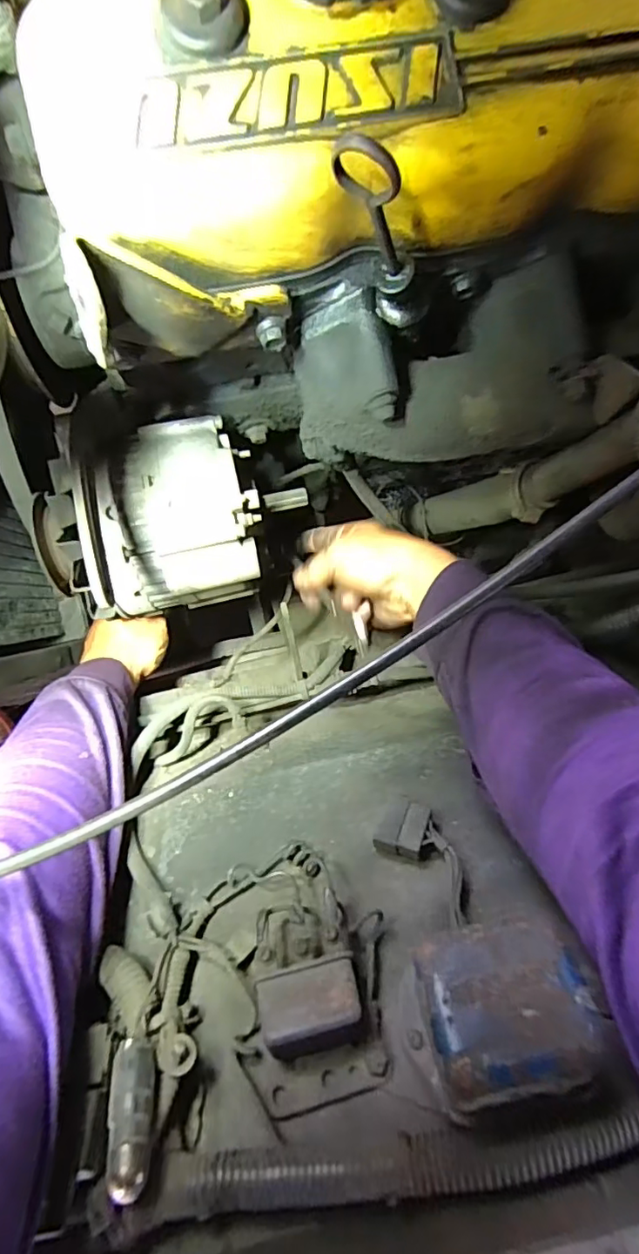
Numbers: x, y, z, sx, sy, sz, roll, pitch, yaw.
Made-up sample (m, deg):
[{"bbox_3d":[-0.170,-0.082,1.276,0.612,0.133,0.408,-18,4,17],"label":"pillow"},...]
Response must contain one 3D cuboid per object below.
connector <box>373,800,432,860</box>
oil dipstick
[{"bbox_3d":[0.051,0.123,0.326,0.029,0.033,0.011,8,136,23],"label":"connector"},{"bbox_3d":[0.032,-0.187,0.264,0.028,0.111,0.015,26,93,17],"label":"oil dipstick"}]

